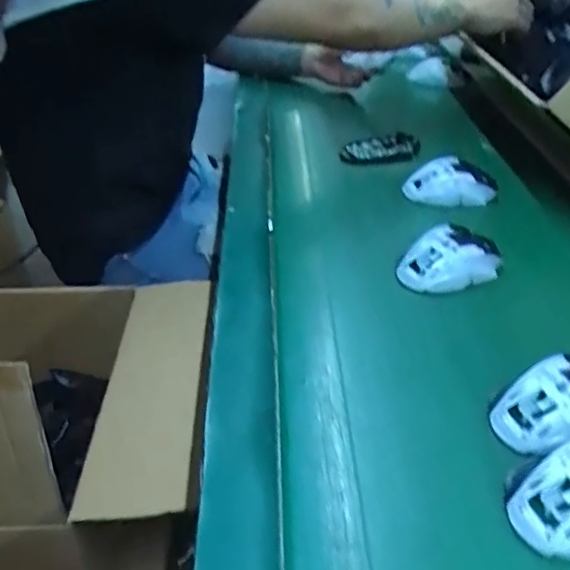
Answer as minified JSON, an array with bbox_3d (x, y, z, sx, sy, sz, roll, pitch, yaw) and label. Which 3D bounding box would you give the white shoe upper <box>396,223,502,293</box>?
[{"bbox_3d":[0.166,-0.026,0.594,0.108,0.040,0.059,-16,41,-23],"label":"white shoe upper"}]

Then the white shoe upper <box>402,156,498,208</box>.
[{"bbox_3d":[0.201,-0.122,0.719,0.110,0.039,0.056,12,38,12],"label":"white shoe upper"}]

